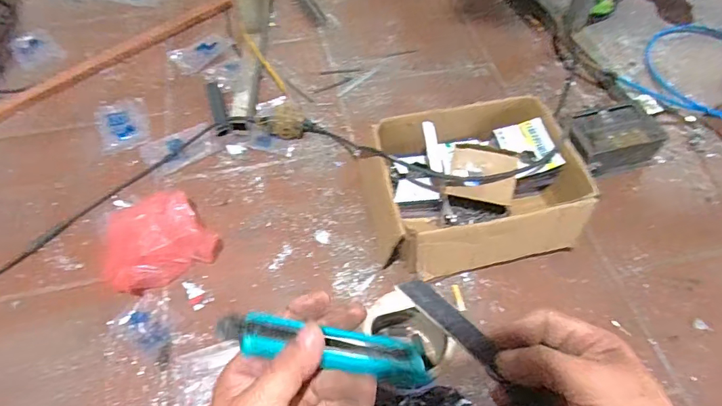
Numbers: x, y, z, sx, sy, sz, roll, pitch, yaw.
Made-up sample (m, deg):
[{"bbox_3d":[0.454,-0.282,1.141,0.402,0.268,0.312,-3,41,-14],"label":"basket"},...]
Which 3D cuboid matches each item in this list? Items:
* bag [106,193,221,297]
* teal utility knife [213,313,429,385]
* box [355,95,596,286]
[{"bbox_3d":[-0.374,0.060,0.805,0.186,0.102,0.154,-28,62,-17],"label":"bag"},{"bbox_3d":[-0.018,0.100,0.309,0.153,0.013,0.033,17,56,-18],"label":"teal utility knife"},{"bbox_3d":[0.196,-0.033,0.833,0.348,0.160,0.279,-12,59,-8],"label":"box"}]

